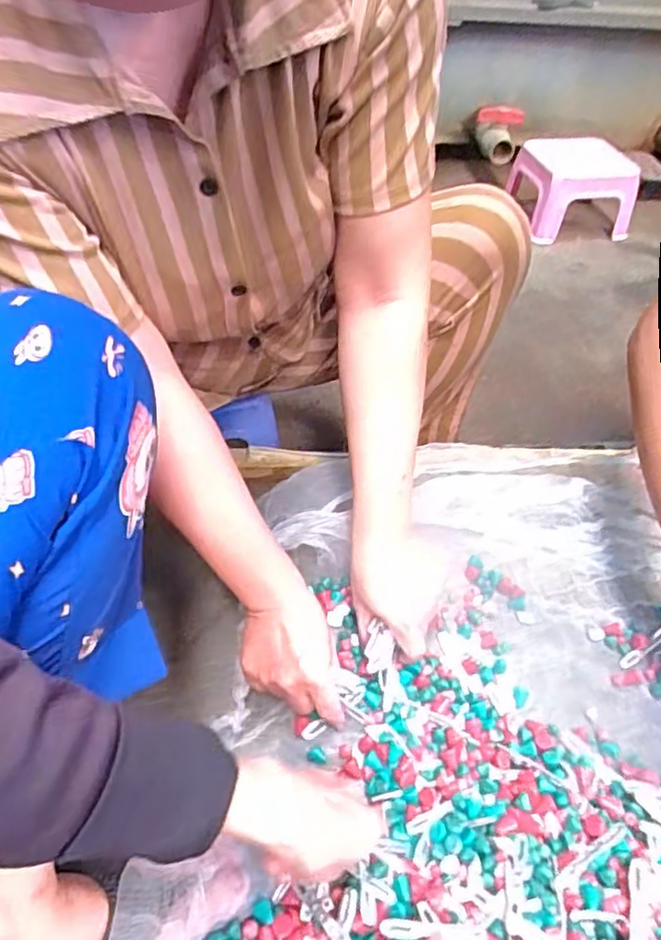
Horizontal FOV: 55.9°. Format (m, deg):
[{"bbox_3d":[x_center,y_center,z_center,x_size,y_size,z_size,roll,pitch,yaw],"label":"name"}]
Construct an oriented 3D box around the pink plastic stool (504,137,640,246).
[{"bbox_3d":[0.593,-0.693,1.520,0.254,0.156,0.274,1,48,-1],"label":"pink plastic stool"}]

